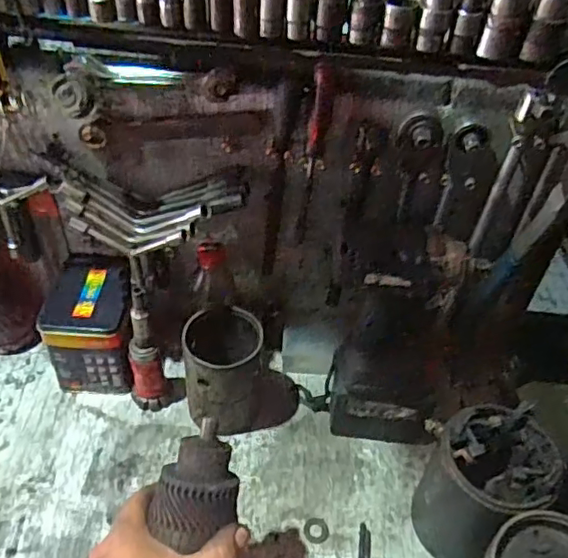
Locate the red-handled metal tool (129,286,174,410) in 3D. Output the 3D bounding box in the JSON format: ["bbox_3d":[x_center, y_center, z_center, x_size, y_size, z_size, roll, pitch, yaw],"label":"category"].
[{"bbox_3d":[-0.160,0.085,0.677,0.047,0.181,0.042,-10,44,-14],"label":"red-handled metal tool"}]

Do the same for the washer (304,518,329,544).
[{"bbox_3d":[0.035,0.268,0.624,0.027,0.004,0.026,2,42,-2],"label":"washer"}]

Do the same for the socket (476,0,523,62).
[{"bbox_3d":[0.197,-0.232,0.523,0.030,0.064,0.029,16,44,10],"label":"socket"}]

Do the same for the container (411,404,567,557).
[{"bbox_3d":[0.200,0.211,0.590,0.105,0.161,0.100,2,42,-2],"label":"container"}]

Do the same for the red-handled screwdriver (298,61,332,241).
[{"bbox_3d":[0.030,-0.124,0.613,0.015,0.197,0.022,19,44,14],"label":"red-handled screwdriver"}]

